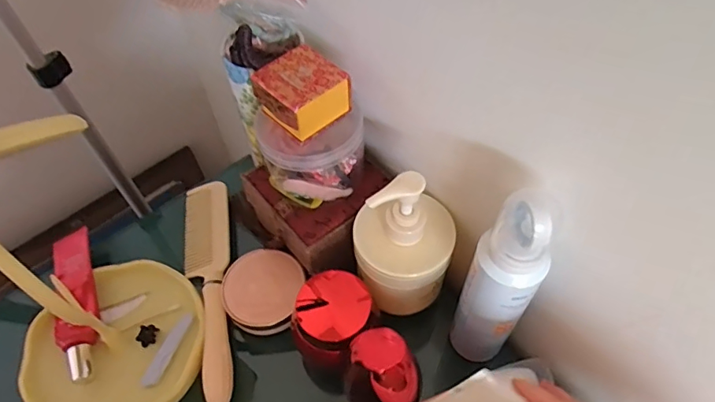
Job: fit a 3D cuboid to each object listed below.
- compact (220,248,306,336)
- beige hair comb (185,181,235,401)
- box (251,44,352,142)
[{"bbox_3d":[-0.083,0.077,0.432,0.067,0.020,0.069,-1,54,1],"label":"compact"},{"bbox_3d":[-0.138,0.072,0.450,0.044,0.009,0.226,-9,54,-5],"label":"beige hair comb"},{"bbox_3d":[-0.043,-0.081,0.371,0.056,0.036,0.052,-38,62,-23],"label":"box"}]

